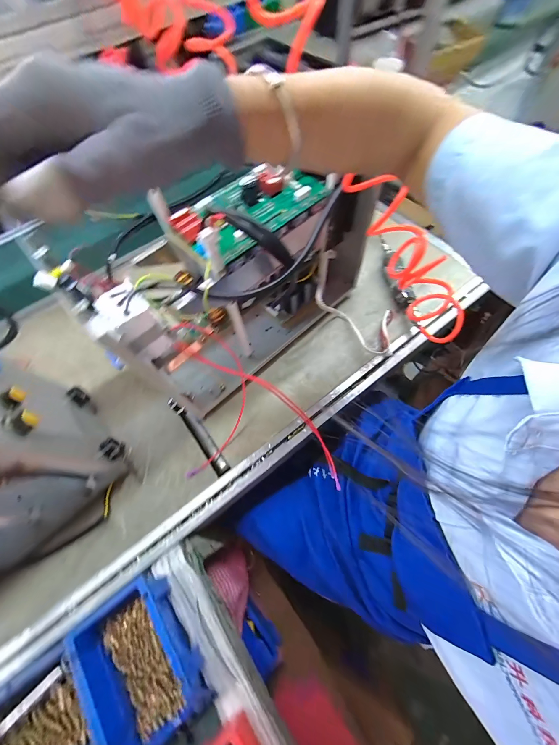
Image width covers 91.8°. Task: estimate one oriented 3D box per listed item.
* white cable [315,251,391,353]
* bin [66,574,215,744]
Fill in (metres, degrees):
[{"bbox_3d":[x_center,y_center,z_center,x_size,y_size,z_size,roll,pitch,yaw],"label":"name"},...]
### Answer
[{"bbox_3d":[0.148,-0.136,0.586,0.127,0.087,0.224,-38,91,-12],"label":"white cable"},{"bbox_3d":[-0.170,0.361,0.339,0.102,0.073,0.158,-35,67,-12],"label":"bin"}]

